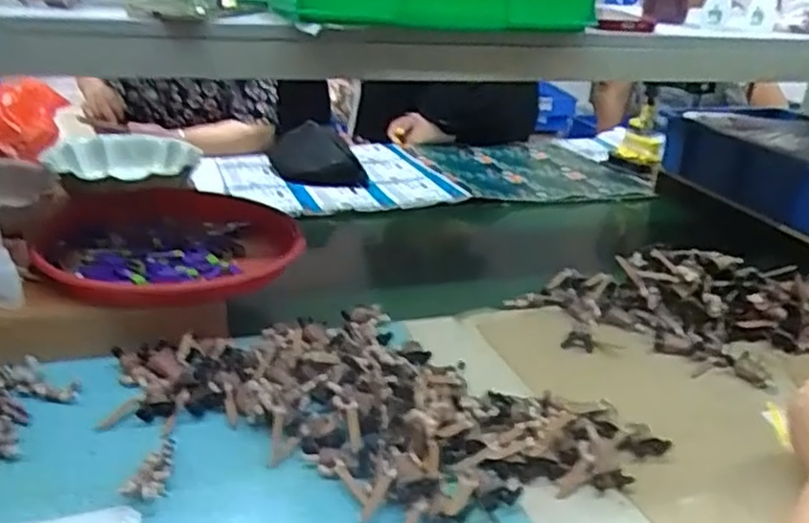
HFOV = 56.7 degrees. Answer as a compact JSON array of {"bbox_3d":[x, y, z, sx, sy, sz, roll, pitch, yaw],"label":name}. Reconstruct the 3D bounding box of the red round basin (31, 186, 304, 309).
[{"bbox_3d":[-0.275,-0.030,0.898,0.299,0.058,0.292,4,25,-2],"label":"red round basin"}]

